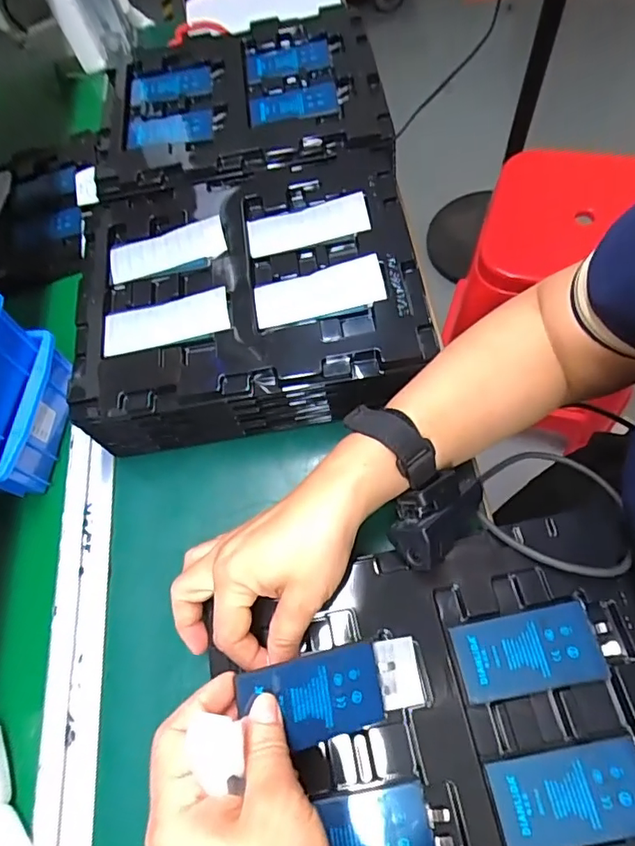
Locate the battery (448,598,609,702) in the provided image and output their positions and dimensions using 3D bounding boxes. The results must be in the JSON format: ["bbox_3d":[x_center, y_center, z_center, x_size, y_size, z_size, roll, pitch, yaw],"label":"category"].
[{"bbox_3d":[0.129,0.138,0.308,0.084,0.004,0.044,-13,64,3],"label":"battery"}]

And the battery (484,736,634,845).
[{"bbox_3d":[0.144,0.202,0.279,0.091,0.008,0.043,-12,64,4],"label":"battery"}]

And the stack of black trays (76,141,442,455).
[{"bbox_3d":[-0.054,-0.113,0.442,0.278,0.074,0.235,-9,64,5],"label":"stack of black trays"}]

